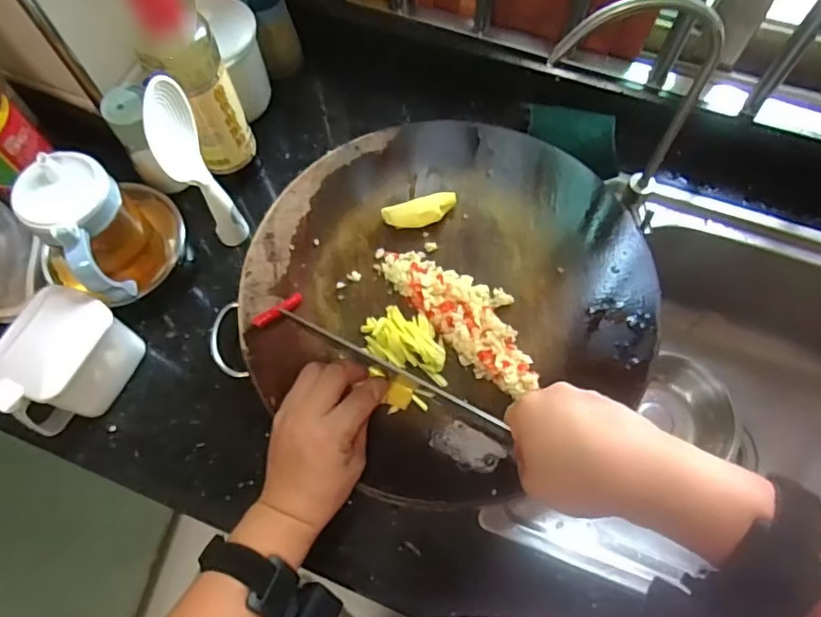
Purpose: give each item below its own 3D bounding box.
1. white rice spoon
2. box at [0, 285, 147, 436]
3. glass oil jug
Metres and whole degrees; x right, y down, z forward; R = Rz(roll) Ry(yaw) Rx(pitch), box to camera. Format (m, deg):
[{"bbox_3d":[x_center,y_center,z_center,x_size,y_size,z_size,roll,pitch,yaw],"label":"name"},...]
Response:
[{"bbox_3d":[-0.192,-0.124,0.515,0.035,0.191,0.051,-20,68,-7],"label":"white rice spoon"},{"bbox_3d":[-0.302,0.050,0.502,0.066,0.094,0.111,24,69,11],"label":"box"},{"bbox_3d":[-0.273,-0.075,0.529,0.101,0.131,0.123,-35,71,-13],"label":"glass oil jug"}]

